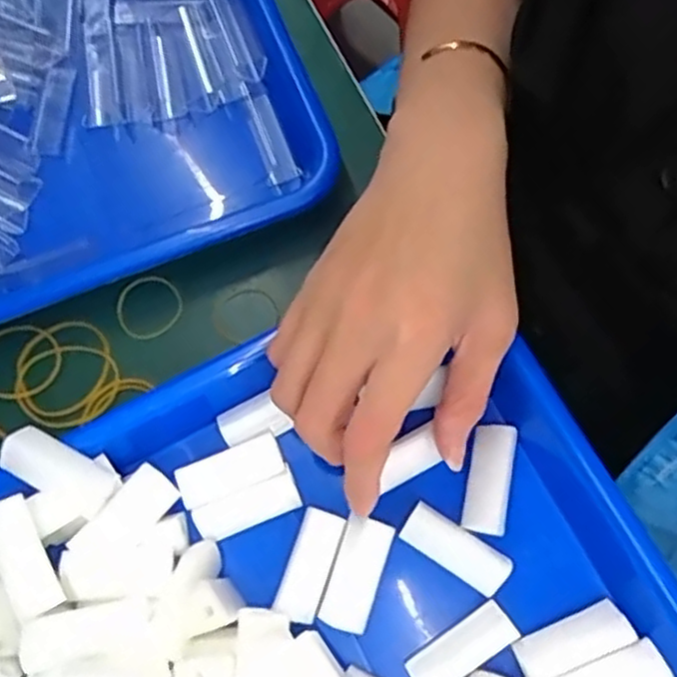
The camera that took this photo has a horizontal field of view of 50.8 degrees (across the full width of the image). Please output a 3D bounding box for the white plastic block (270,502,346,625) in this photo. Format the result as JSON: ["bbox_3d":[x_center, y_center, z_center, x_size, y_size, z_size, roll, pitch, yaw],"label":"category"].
[{"bbox_3d":[-0.012,0.095,0.300,0.018,0.007,0.045,18,75,8],"label":"white plastic block"}]

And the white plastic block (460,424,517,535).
[{"bbox_3d":[0.065,0.060,0.306,0.018,0.006,0.046,13,82,5],"label":"white plastic block"}]

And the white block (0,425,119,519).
[{"bbox_3d":[-0.117,0.055,0.298,0.047,0.006,0.021,31,71,-5],"label":"white block"}]

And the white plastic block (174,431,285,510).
[{"bbox_3d":[-0.047,0.058,0.313,0.045,0.008,0.019,-22,81,-12],"label":"white plastic block"}]

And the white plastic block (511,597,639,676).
[{"bbox_3d":[0.094,0.121,0.286,0.046,0.005,0.022,-25,30,-7],"label":"white plastic block"}]

